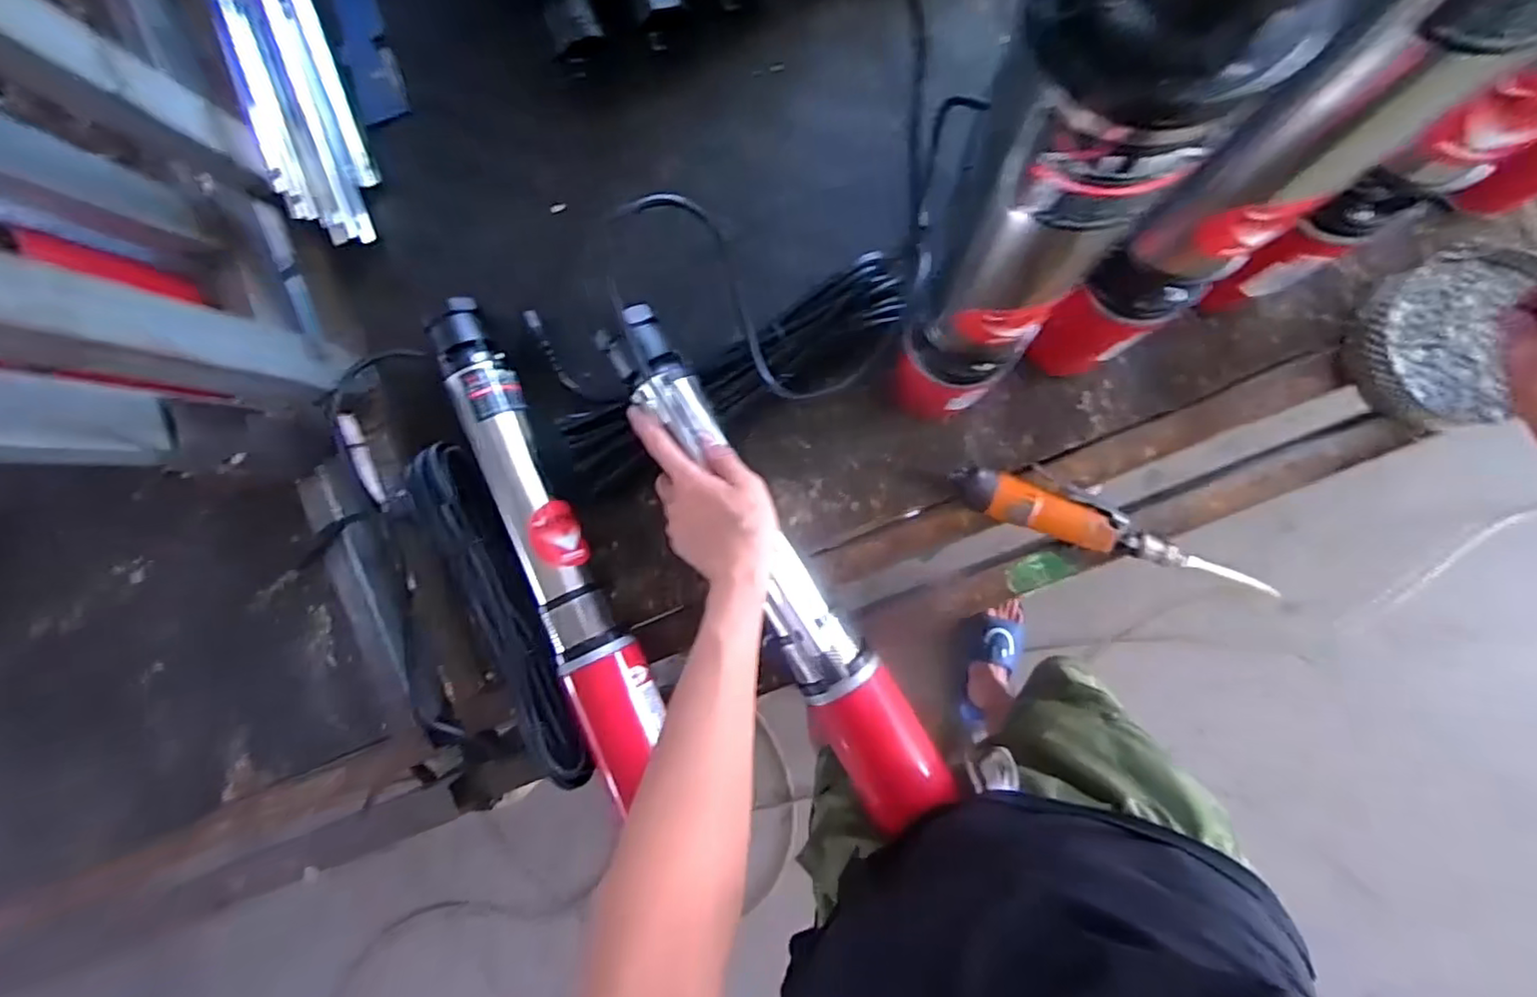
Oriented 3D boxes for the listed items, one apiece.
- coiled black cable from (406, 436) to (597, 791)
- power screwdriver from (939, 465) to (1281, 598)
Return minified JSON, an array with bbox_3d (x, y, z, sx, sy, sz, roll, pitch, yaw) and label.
[{"bbox_3d":[-0.246,0.104,0.596,0.068,0.032,0.329,-28,87,7],"label":"coiled black cable"},{"bbox_3d":[0.293,0.021,0.558,0.266,0.045,0.048,17,92,7],"label":"power screwdriver"}]

